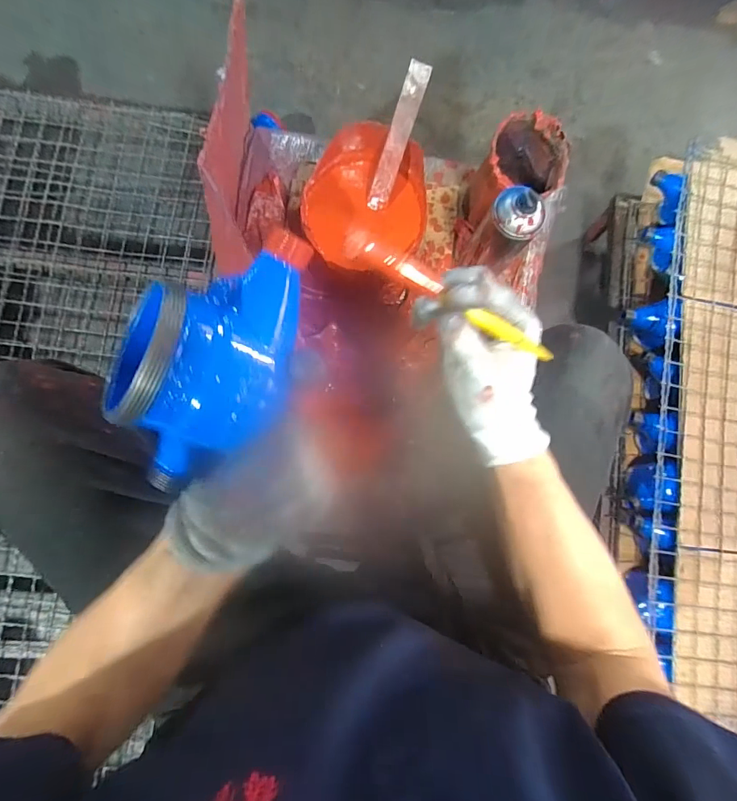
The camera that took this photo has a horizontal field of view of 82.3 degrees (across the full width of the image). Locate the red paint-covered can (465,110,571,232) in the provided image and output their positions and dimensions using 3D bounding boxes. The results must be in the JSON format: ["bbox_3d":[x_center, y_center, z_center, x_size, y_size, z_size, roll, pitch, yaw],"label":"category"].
[{"bbox_3d":[0.205,-0.311,0.592,0.098,0.117,0.107,0,82,-3],"label":"red paint-covered can"}]

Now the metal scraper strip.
[{"bbox_3d":[0.034,-0.312,0.509,0.026,0.007,0.155,21,124,-3],"label":"metal scraper strip"}]

